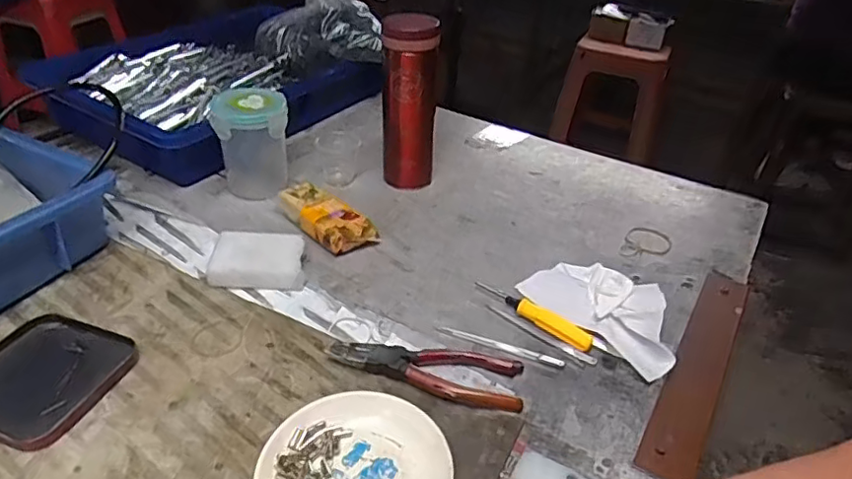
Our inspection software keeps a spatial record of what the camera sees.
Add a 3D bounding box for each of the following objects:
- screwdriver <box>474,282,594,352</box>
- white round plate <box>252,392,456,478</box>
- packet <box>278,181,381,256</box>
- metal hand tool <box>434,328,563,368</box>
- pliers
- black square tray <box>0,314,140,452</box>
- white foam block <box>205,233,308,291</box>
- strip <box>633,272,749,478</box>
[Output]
[{"bbox_3d":[0.093,0.063,0.516,0.118,0.013,0.016,30,42,32],"label":"screwdriver"},{"bbox_3d":[-0.046,0.151,0.376,0.120,0.022,0.111,3,35,-2],"label":"white round plate"},{"bbox_3d":[-0.104,-0.023,0.613,0.053,0.033,0.107,-25,44,-34],"label":"packet"},{"bbox_3d":[0.061,0.087,0.487,0.107,0.004,0.008,14,36,15],"label":"metal hand tool"},{"bbox_3d":[0.000,0.102,0.453,0.146,0.014,0.048,6,35,4],"label":"pliers"},{"bbox_3d":[-0.288,0.100,0.434,0.106,0.012,0.103,13,36,14],"label":"black square tray"},{"bbox_3d":[-0.156,0.020,0.550,0.083,0.026,0.057,2,35,-2],"label":"white foam block"},{"bbox_3d":[0.226,0.099,0.481,0.038,0.009,0.254,22,39,25],"label":"strip"}]

